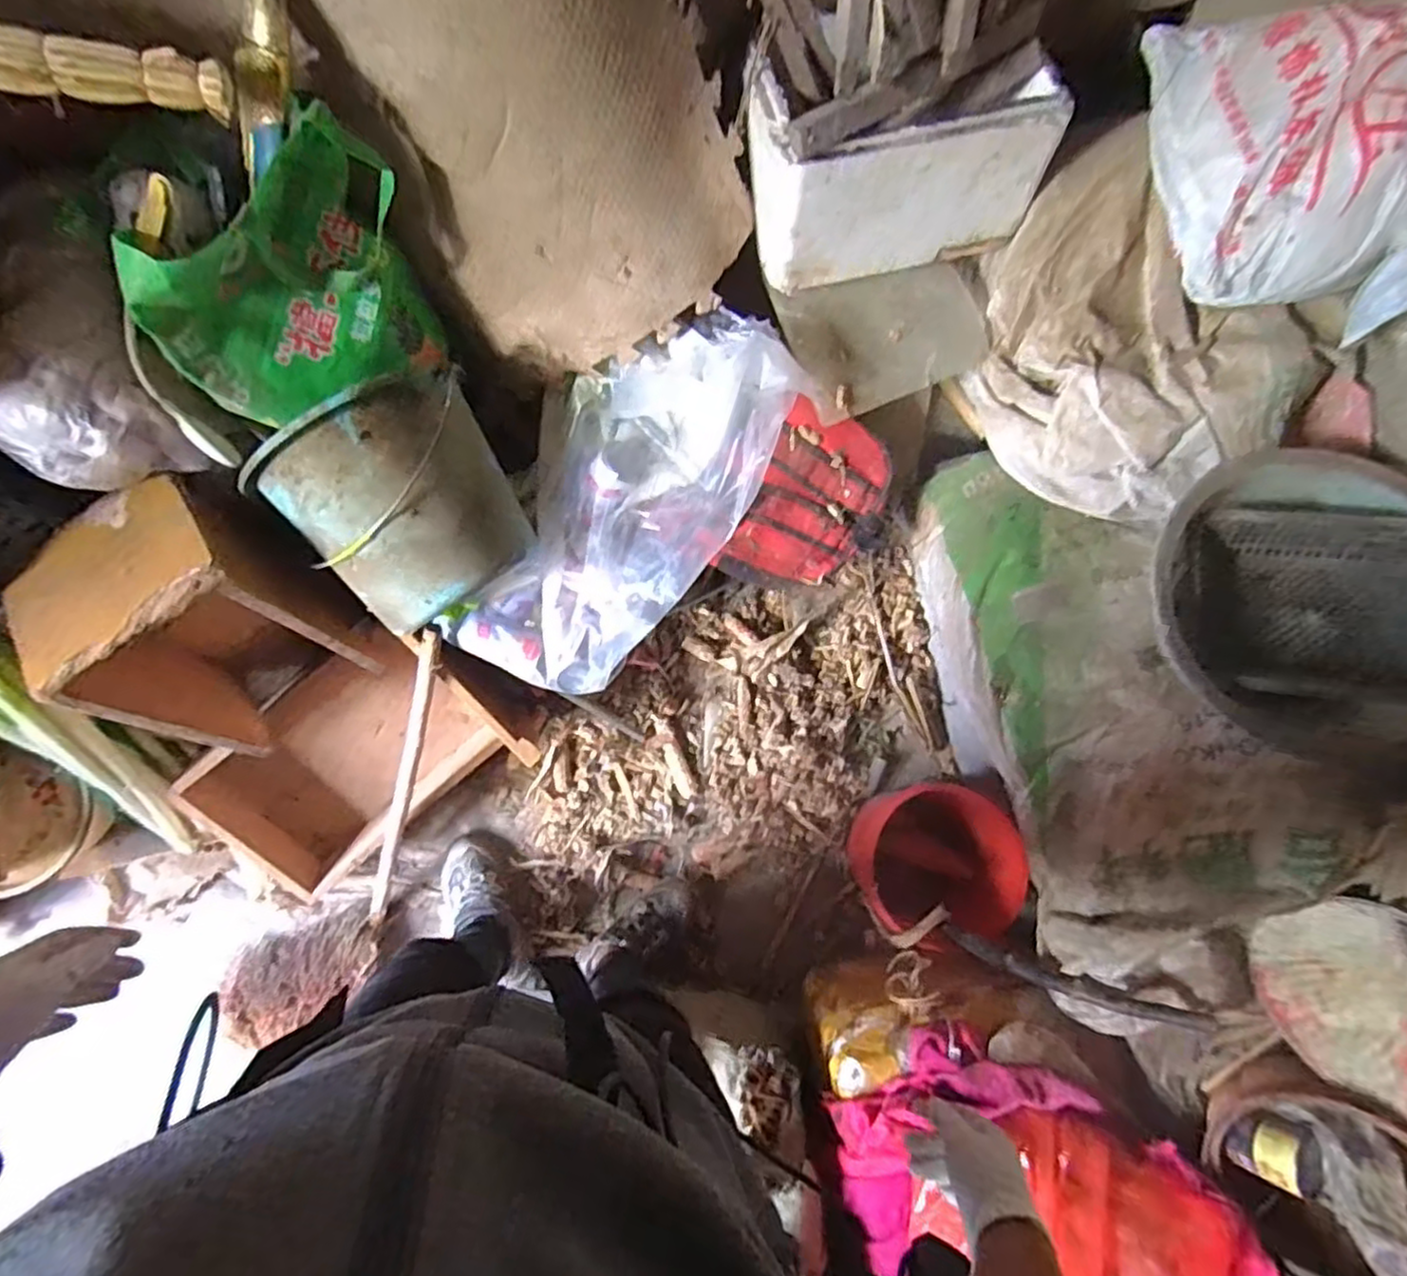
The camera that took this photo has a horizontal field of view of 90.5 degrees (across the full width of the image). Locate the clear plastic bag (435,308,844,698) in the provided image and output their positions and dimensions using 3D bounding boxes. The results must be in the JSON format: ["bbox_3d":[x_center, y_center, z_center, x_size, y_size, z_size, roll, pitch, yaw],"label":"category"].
[{"bbox_3d":[-0.121,-0.173,0.944,0.306,0.114,0.582,42,102,6],"label":"clear plastic bag"}]

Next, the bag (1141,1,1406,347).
[{"bbox_3d":[0.596,-0.483,0.681,0.343,0.168,0.232,28,80,4],"label":"bag"}]

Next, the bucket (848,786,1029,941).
[{"bbox_3d":[0.381,0.369,1.199,0.244,0.231,0.224,0,80,-1],"label":"bucket"}]

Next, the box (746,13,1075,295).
[{"bbox_3d":[0.220,-0.558,0.816,0.322,0.173,0.172,-11,80,-3],"label":"box"}]

